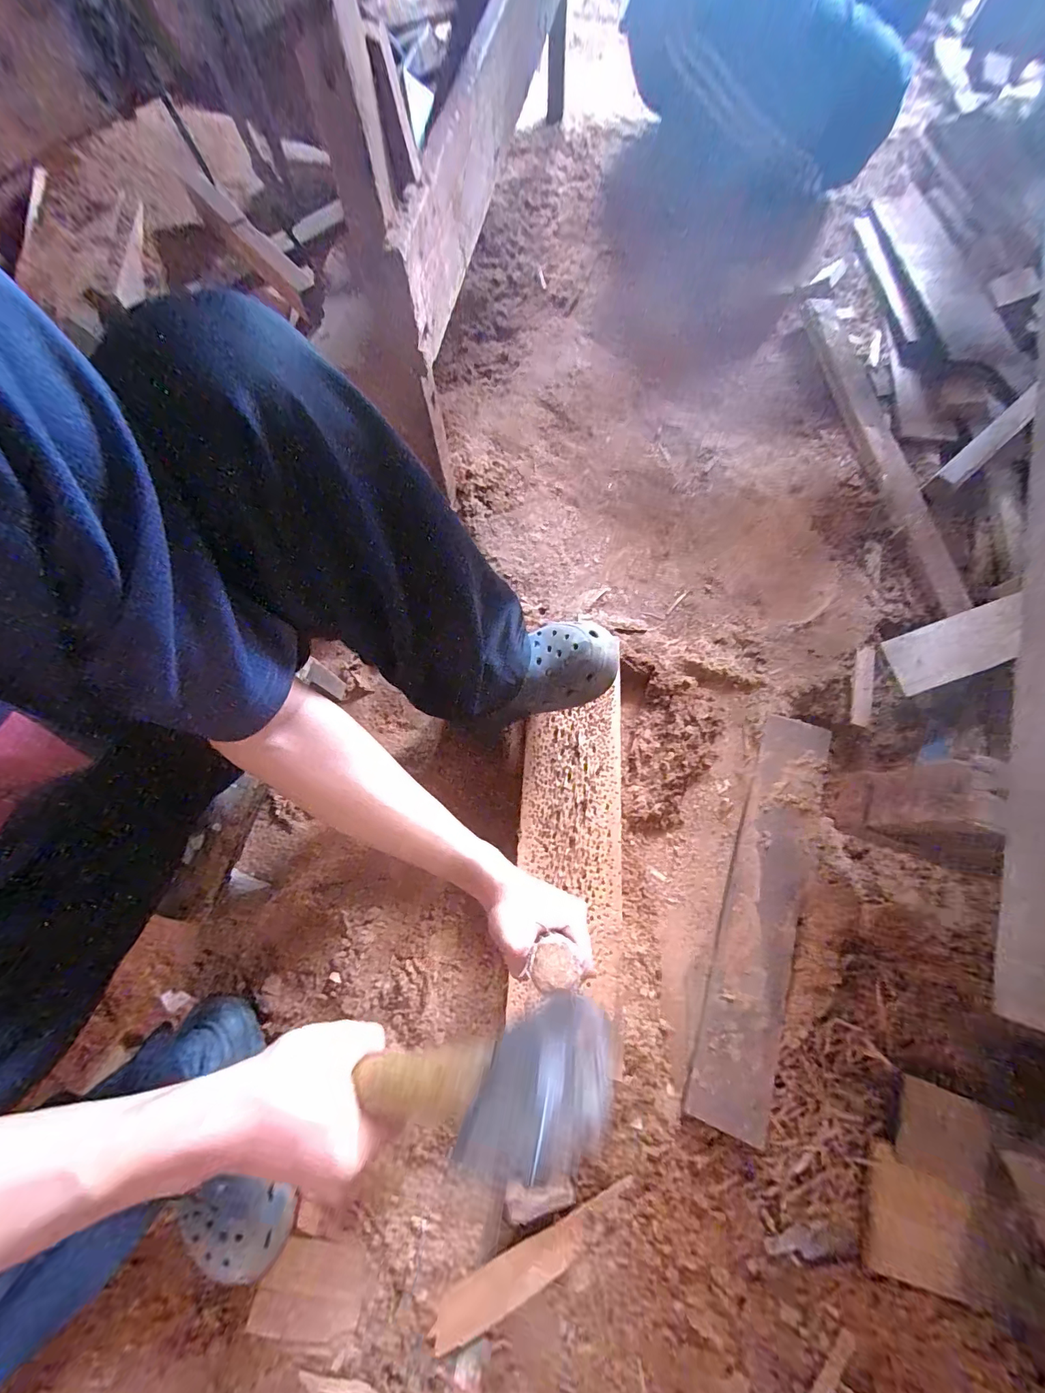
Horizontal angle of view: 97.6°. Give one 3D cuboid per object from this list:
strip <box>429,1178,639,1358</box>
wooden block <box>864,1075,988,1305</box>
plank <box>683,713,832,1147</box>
[{"bbox_3d":[0.015,0.600,0.481,0.238,0.009,0.046,-27,75,-7],"label":"strip"},{"bbox_3d":[0.438,0.519,0.482,0.112,0.028,0.179,15,75,21],"label":"wooden block"},{"bbox_3d":[0.291,0.251,0.555,0.082,0.027,0.468,18,74,6],"label":"plank"}]

